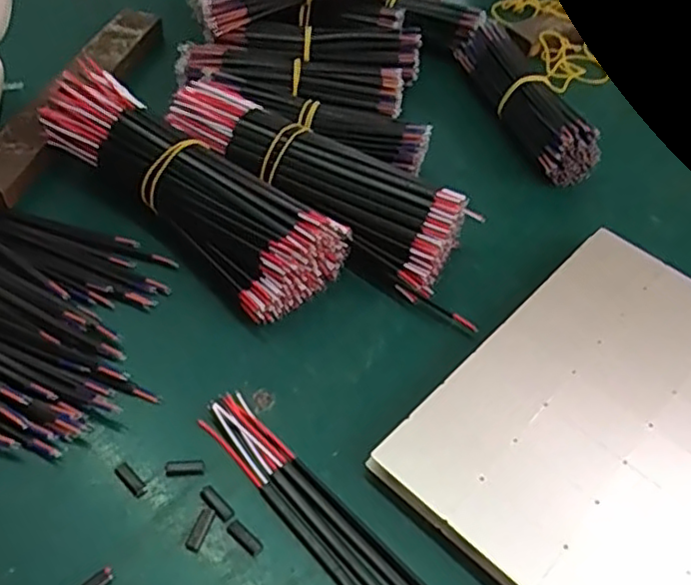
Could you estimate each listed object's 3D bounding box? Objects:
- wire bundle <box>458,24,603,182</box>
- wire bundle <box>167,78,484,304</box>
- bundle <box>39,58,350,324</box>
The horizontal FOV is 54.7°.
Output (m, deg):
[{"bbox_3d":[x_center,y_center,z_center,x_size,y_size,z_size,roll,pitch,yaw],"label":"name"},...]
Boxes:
[{"bbox_3d":[0.117,-0.134,0.452,0.033,0.046,0.141,-12,52,-16],"label":"wire bundle"},{"bbox_3d":[-0.015,-0.068,0.375,0.177,0.041,0.069,31,53,19],"label":"wire bundle"},{"bbox_3d":[-0.085,-0.055,0.352,0.171,0.050,0.057,32,54,20],"label":"bundle"}]

